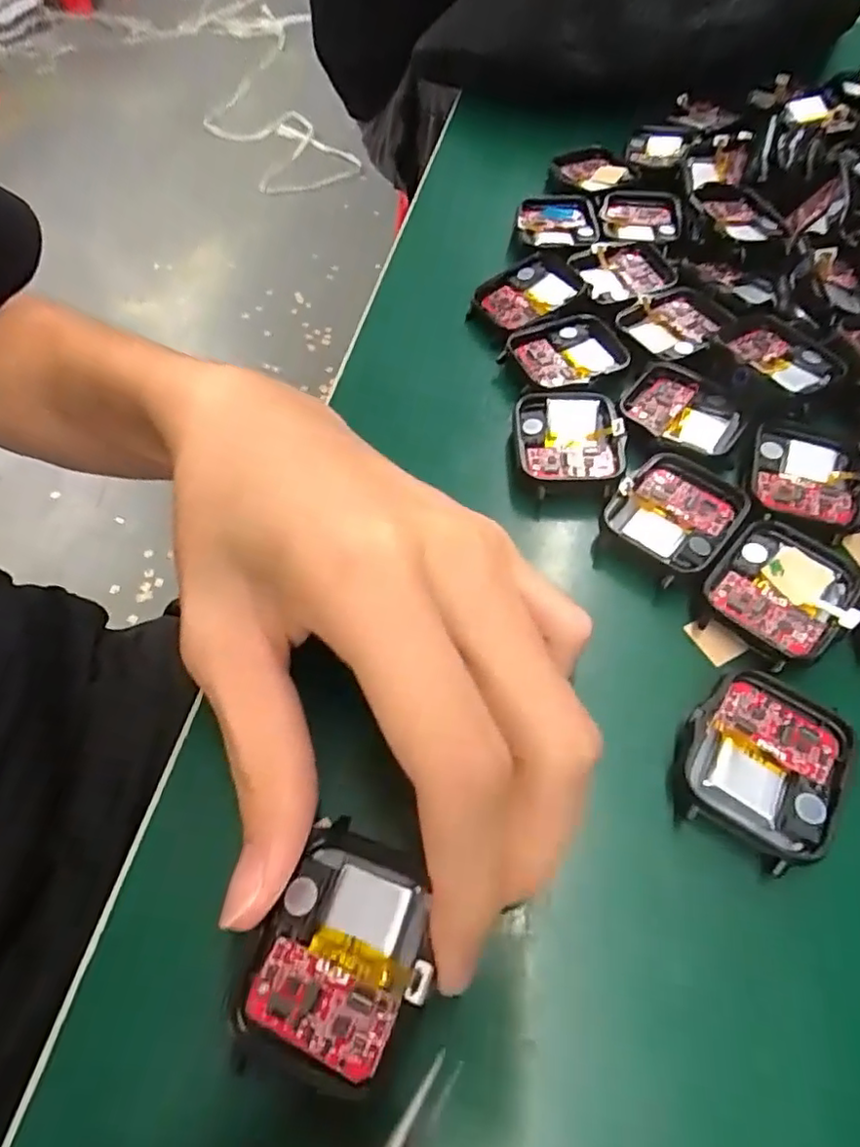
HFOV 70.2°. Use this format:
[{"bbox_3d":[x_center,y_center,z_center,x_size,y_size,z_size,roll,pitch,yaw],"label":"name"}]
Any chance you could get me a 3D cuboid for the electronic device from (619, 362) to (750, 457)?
[{"bbox_3d":[0.093,-0.059,0.225,0.041,0.006,0.036,37,65,21],"label":"electronic device"}]

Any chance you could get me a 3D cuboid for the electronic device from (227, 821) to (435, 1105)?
[{"bbox_3d":[-0.018,0.078,0.127,0.036,0.014,0.044,20,60,12],"label":"electronic device"}]

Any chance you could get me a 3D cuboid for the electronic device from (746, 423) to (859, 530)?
[{"bbox_3d":[0.128,-0.032,0.206,0.036,0.007,0.037,14,59,9],"label":"electronic device"}]

